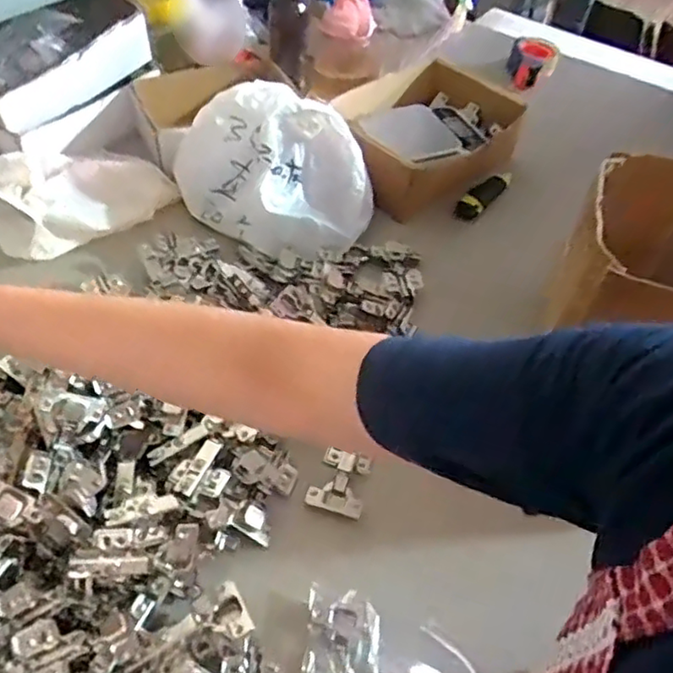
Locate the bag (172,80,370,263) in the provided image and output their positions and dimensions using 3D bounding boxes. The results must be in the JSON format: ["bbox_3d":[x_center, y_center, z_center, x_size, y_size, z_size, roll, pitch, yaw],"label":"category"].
[{"bbox_3d":[-0.091,-0.233,0.895,0.289,0.192,0.124,6,49,0],"label":"bag"}]

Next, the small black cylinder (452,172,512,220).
[{"bbox_3d":[0.242,-0.237,1.054,0.034,0.030,0.138,34,55,23],"label":"small black cylinder"}]

